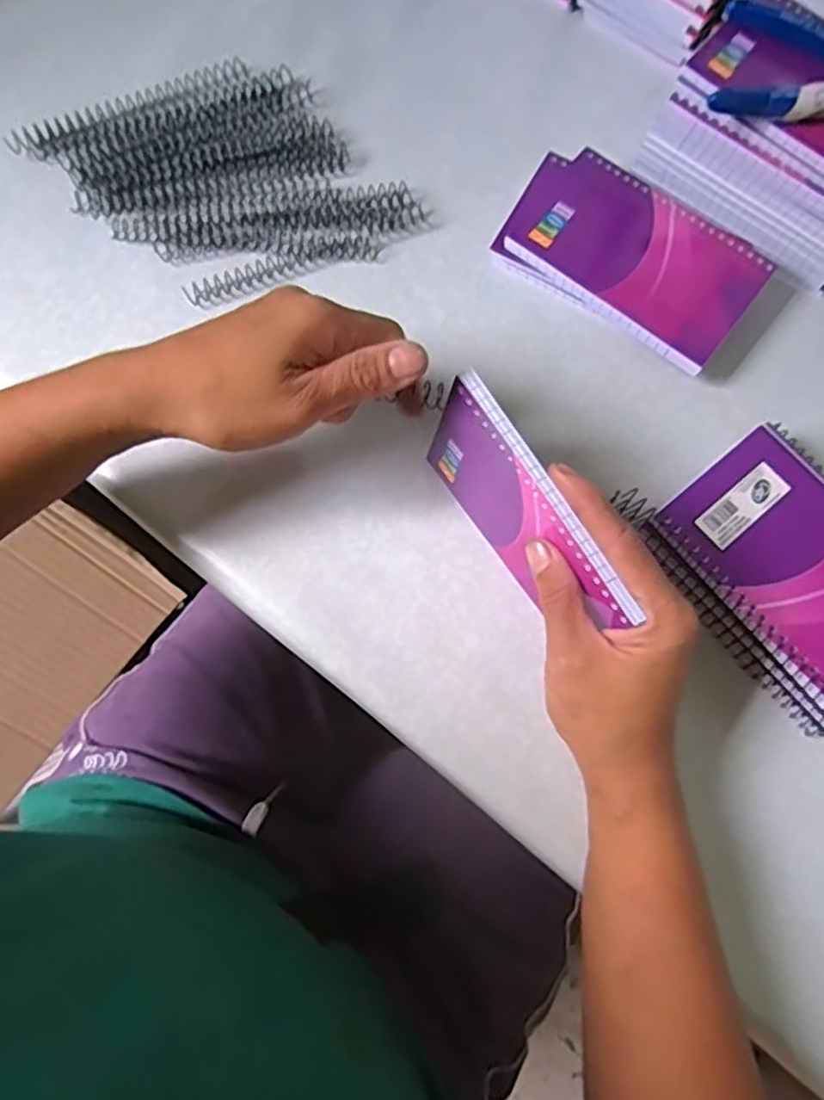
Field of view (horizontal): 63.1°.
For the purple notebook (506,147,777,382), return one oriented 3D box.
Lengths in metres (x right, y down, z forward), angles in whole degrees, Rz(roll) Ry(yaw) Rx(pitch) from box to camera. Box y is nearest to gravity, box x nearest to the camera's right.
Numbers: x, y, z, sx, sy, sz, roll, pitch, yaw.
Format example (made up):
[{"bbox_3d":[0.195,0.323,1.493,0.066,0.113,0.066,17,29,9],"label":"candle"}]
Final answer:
[{"bbox_3d":[0.127,-0.164,0.377,0.128,0.010,0.081,36,81,8],"label":"purple notebook"}]

